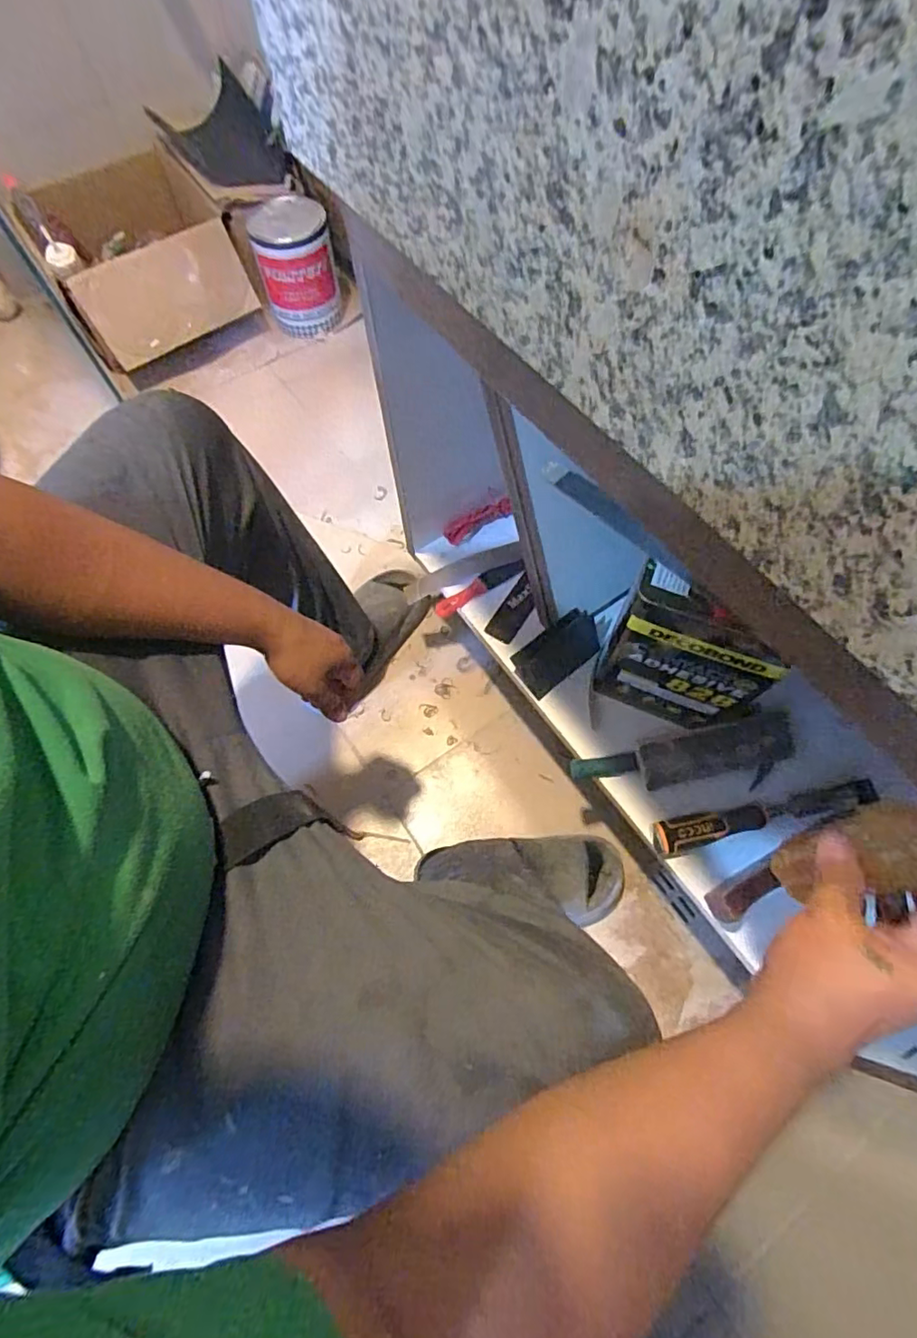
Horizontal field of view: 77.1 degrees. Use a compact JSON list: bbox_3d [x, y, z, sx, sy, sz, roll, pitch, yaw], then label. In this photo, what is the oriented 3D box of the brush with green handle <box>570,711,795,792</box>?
[{"bbox_3d":[0.269,0.111,0.701,0.255,0.058,0.074,-13,65,15],"label":"brush with green handle"}]

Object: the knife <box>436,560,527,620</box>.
[{"bbox_3d":[0.031,-0.118,0.826,0.142,0.020,0.029,-26,68,-10],"label":"knife"}]

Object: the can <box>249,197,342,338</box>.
[{"bbox_3d":[-0.360,-0.897,1.308,0.161,0.223,0.153,-1,66,1],"label":"can"}]

